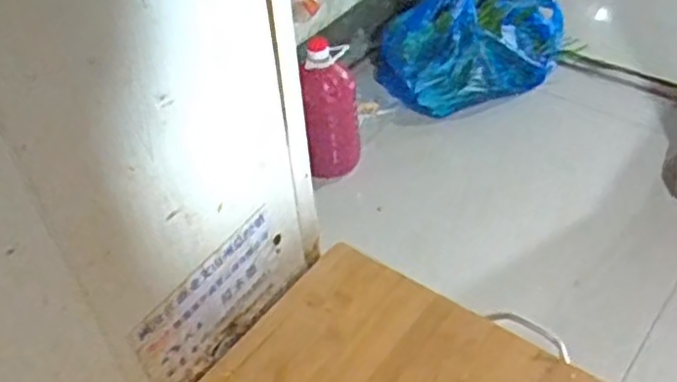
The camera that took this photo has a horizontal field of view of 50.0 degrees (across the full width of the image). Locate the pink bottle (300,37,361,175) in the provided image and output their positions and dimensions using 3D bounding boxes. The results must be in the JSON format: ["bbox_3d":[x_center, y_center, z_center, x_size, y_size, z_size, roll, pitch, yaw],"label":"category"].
[{"bbox_3d":[-0.012,-0.188,1.695,0.123,0.302,0.143,8,47,13],"label":"pink bottle"}]

